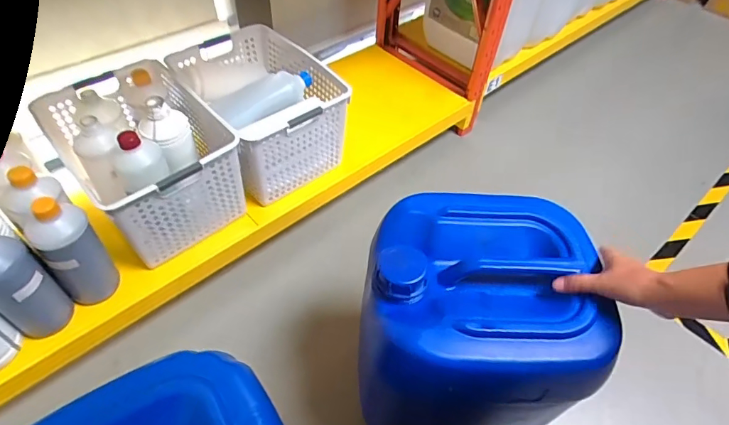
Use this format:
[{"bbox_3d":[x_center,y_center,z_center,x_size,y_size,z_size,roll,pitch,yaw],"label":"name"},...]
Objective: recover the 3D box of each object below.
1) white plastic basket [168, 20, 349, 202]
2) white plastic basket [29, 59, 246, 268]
[{"bbox_3d":[-0.221,-0.226,0.978,0.269,0.187,0.351,-30,58,-26],"label":"white plastic basket"},{"bbox_3d":[-0.415,-0.111,0.863,0.255,0.200,0.351,-33,59,-27],"label":"white plastic basket"}]

